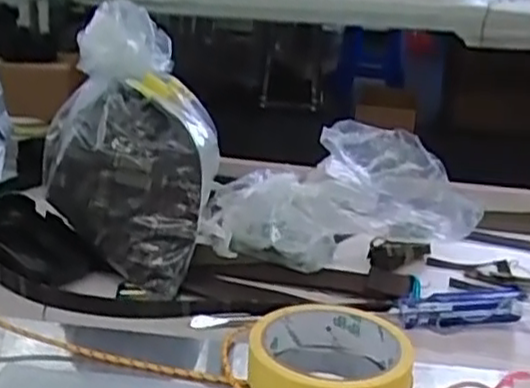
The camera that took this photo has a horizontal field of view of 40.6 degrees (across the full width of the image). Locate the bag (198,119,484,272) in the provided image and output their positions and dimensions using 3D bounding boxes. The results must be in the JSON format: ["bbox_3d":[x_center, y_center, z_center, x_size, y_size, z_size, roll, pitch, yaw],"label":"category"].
[{"bbox_3d":[0.075,-0.003,0.582,0.240,0.093,0.111,-4,24,-15],"label":"bag"}]

